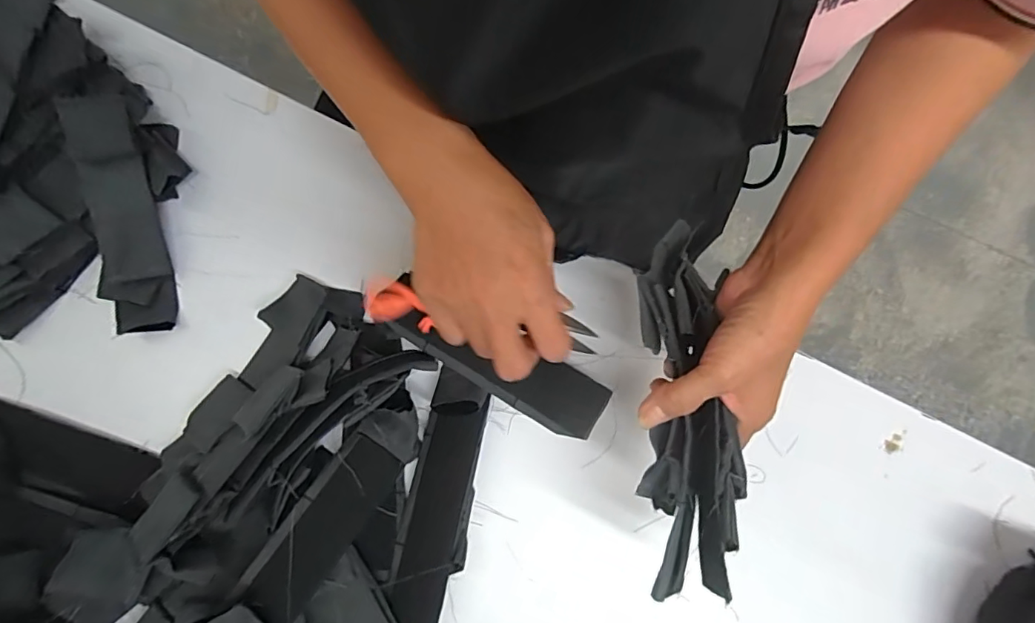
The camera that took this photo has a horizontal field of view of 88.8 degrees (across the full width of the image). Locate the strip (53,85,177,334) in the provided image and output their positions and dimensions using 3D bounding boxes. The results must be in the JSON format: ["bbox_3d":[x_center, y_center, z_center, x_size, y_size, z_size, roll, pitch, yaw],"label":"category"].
[{"bbox_3d":[-0.324,-0.082,0.429,0.049,0.029,0.197,-10,97,-5],"label":"strip"}]

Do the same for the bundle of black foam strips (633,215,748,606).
[{"bbox_3d":[0.100,0.052,0.318,0.048,0.037,0.210,2,73,-2],"label":"bundle of black foam strips"}]

